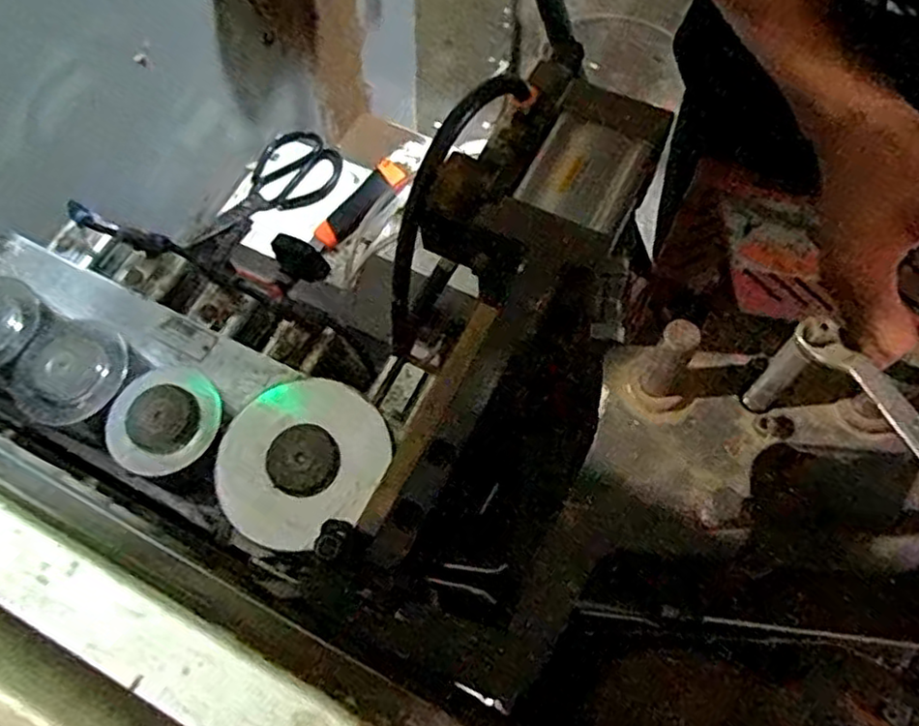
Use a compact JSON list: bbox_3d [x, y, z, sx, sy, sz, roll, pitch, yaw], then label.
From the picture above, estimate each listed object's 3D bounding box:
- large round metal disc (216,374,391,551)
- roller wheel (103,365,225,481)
[{"bbox_3d":[-0.088,0.051,0.371,0.090,0.007,0.088,-1,66,3],"label":"large round metal disc"},{"bbox_3d":[-0.174,0.033,0.393,0.061,0.017,0.061,-1,66,3],"label":"roller wheel"}]

